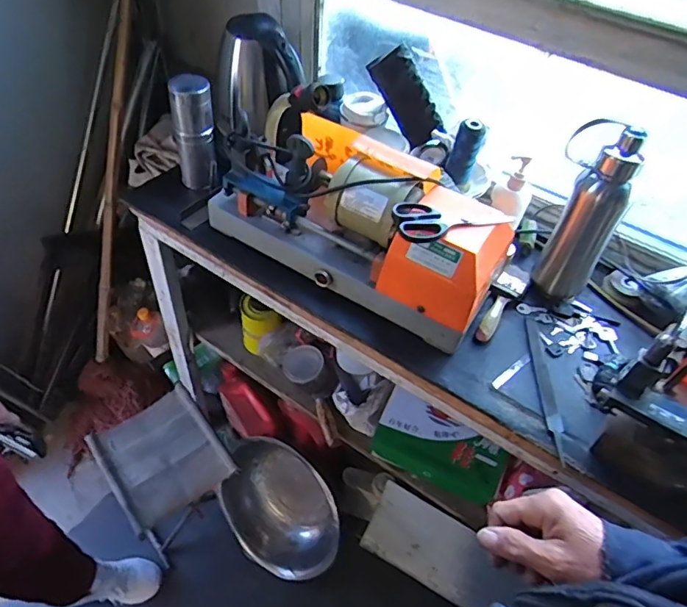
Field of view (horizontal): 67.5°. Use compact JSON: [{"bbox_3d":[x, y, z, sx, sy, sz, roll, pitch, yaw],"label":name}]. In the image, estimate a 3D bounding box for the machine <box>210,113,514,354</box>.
[{"bbox_3d":[0.021,-0.129,0.764,0.428,0.167,0.176,30,56,18],"label":"machine"}]

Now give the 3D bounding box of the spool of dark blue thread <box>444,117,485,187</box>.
[{"bbox_3d":[0.194,-0.242,0.827,0.044,0.106,0.037,18,53,9],"label":"spool of dark blue thread"}]

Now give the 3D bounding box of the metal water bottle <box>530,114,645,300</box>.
[{"bbox_3d":[0.337,-0.125,0.723,0.064,0.288,0.090,-16,55,-16],"label":"metal water bottle"}]

